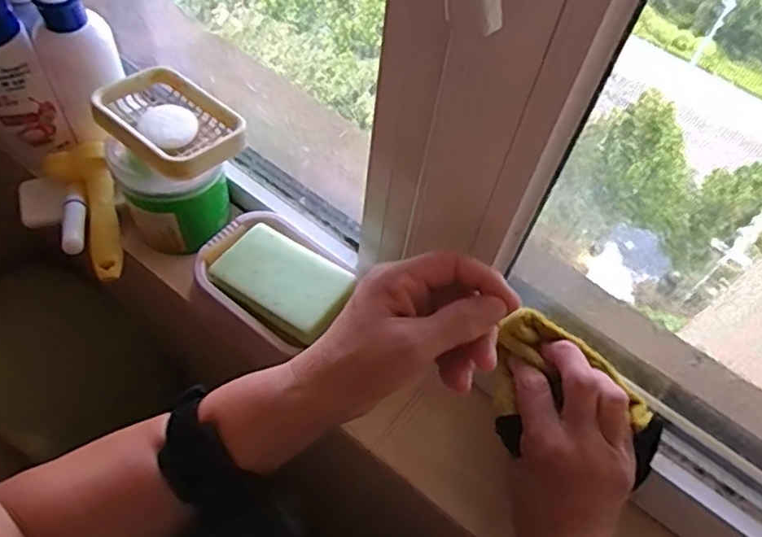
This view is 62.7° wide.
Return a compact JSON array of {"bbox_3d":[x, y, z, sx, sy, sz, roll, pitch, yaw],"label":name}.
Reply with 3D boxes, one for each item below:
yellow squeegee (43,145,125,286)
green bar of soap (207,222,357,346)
[{"bbox_3d":[-0.261,-0.052,0.564,0.053,0.032,0.135,-20,75,-16],"label":"yellow squeegee"},{"bbox_3d":[-0.084,0.009,0.522,0.108,0.015,0.070,31,61,14],"label":"green bar of soap"}]

